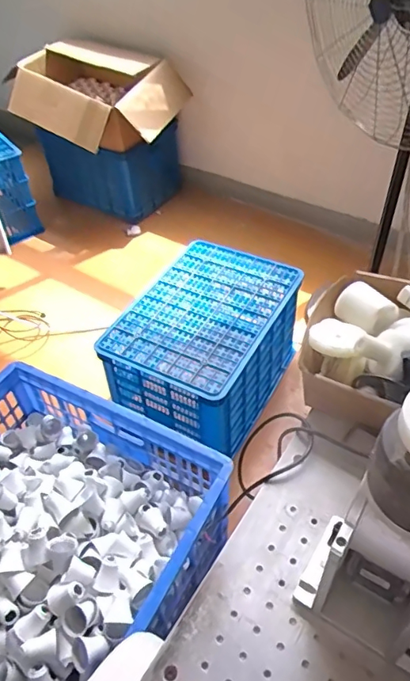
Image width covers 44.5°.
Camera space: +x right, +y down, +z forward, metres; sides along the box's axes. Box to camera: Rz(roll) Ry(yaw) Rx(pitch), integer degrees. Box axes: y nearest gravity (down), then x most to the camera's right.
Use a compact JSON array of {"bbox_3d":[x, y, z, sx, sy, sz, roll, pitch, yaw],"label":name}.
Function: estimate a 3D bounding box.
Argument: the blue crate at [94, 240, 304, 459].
[{"bbox_3d":[0.014,0.006,1.580,0.414,0.299,0.595,22,51,22],"label":"blue crate"}]

